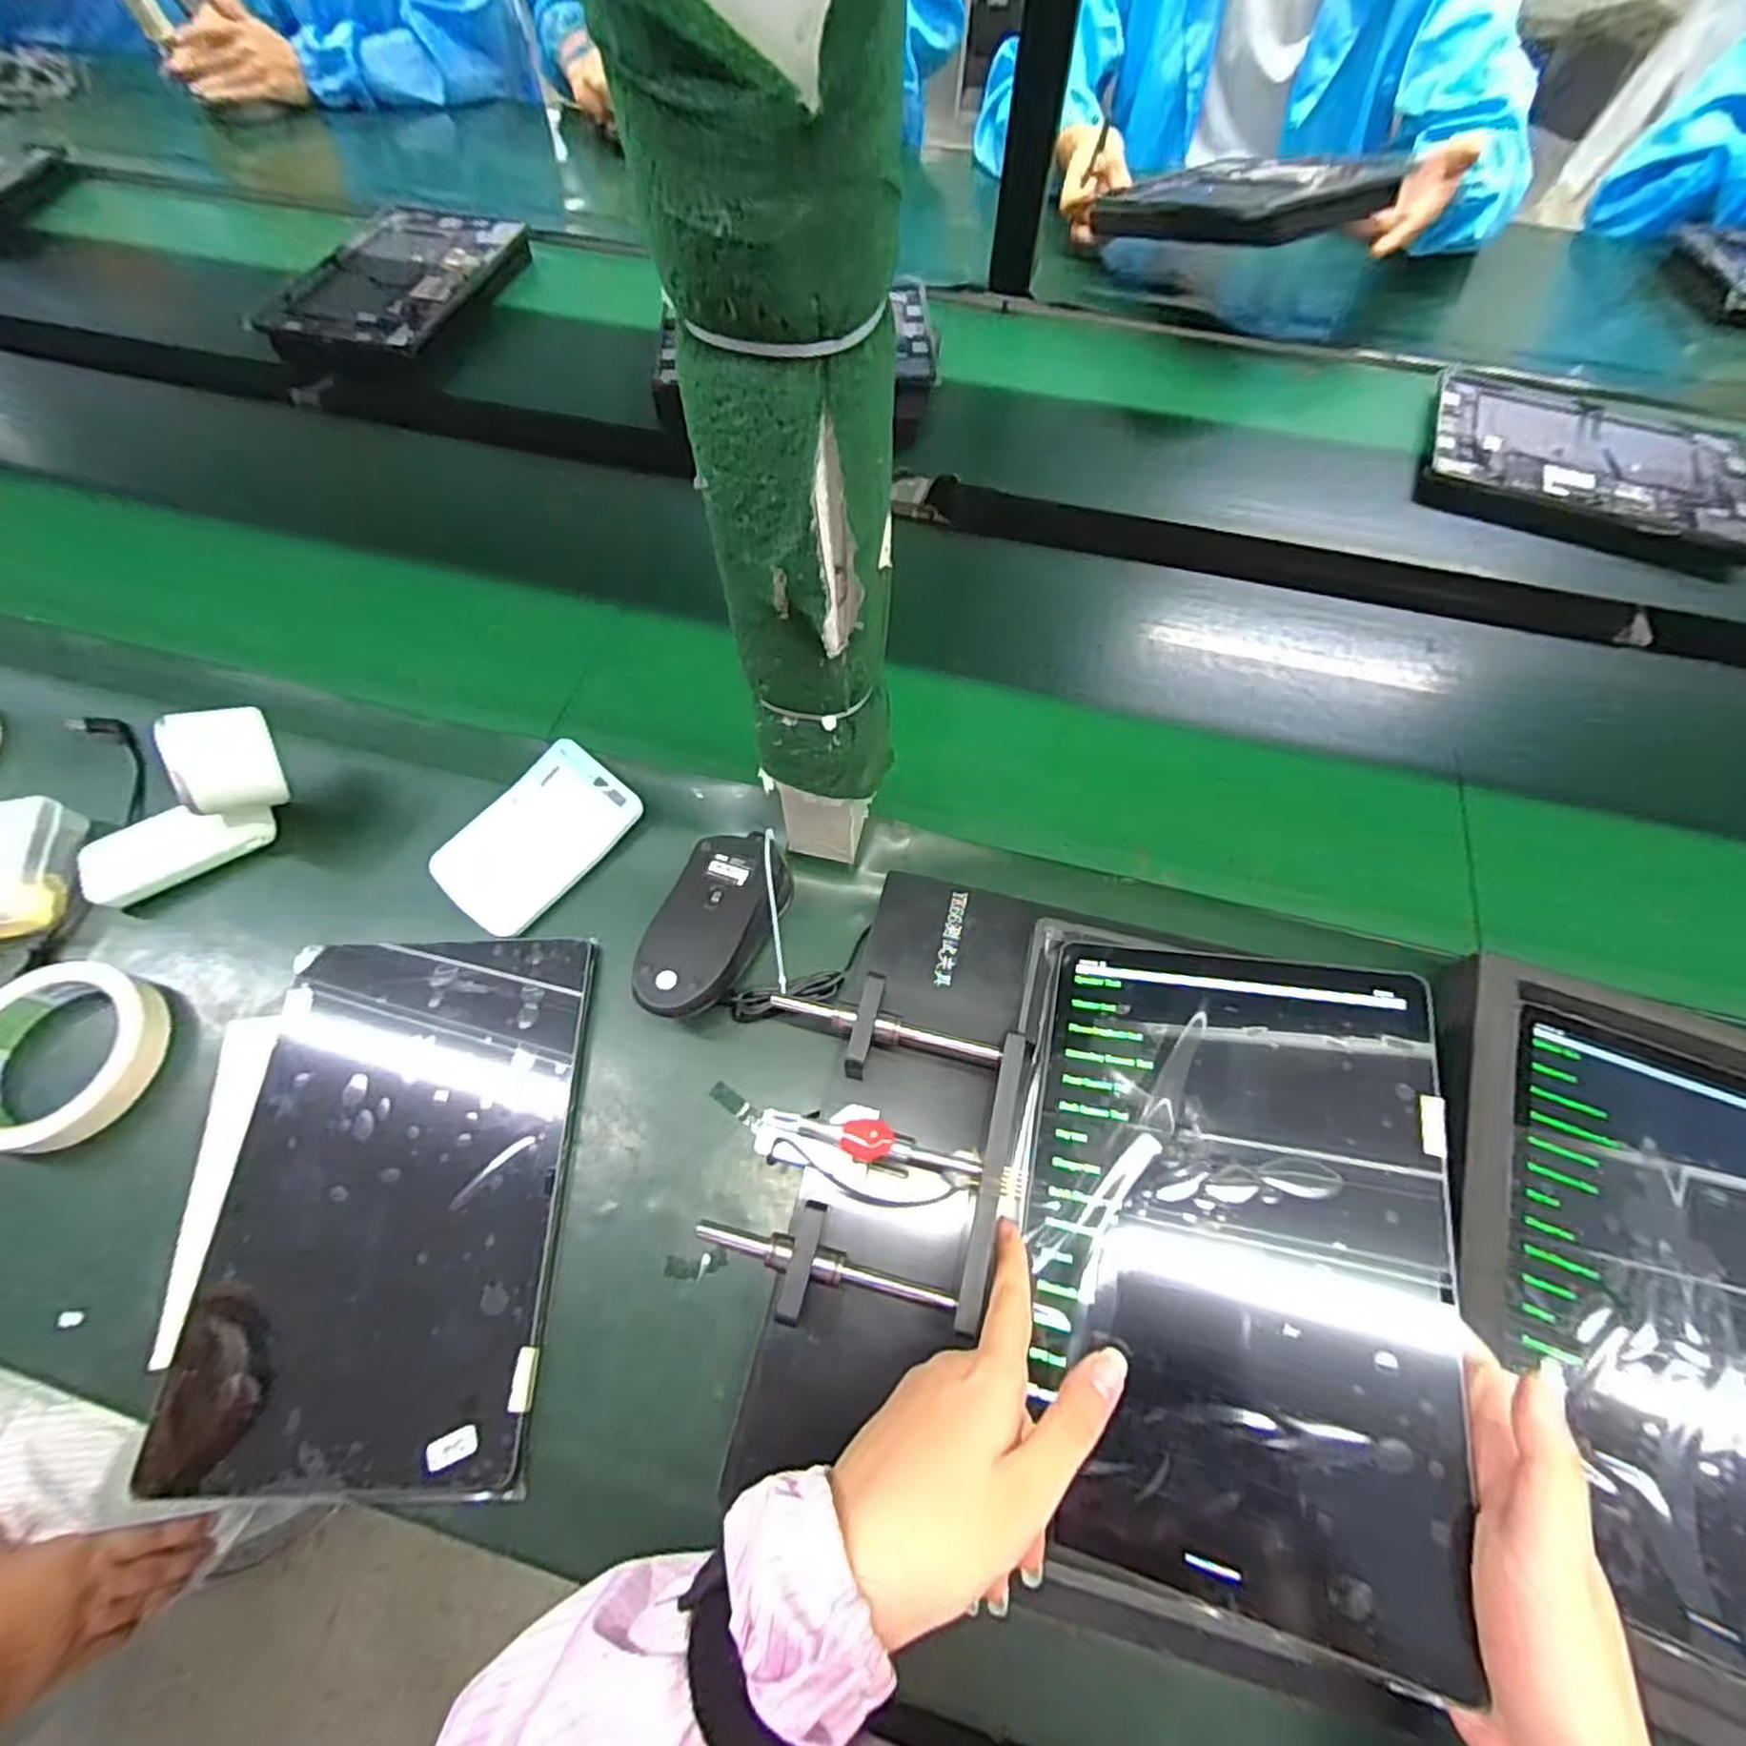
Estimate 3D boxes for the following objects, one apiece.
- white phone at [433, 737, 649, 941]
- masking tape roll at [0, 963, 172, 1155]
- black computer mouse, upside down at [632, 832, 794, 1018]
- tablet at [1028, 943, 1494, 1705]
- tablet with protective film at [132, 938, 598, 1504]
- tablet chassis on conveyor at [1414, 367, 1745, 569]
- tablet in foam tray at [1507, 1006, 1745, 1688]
[{"bbox_3d":[-0.205,-0.022,0.454,0.077,0.008,0.116,37,74,10],"label":"white phone"},{"bbox_3d":[-0.444,0.096,0.399,0.102,0.022,0.094,0,63,-1],"label":"masking tape roll"},{"bbox_3d":[-0.090,0.027,0.421,0.060,0.044,0.123,24,65,8],"label":"black computer mouse, upside down"},{"bbox_3d":[0.154,0.155,0.323,0.163,0.008,0.253,4,64,21],"label":"tablet"},{"bbox_3d":[-0.240,0.156,0.374,0.163,0.009,0.252,-1,66,-2],"label":"tablet with protective film"},{"bbox_3d":[0.622,-0.358,0.650,0.251,0.034,0.181,22,64,10],"label":"tablet chassis on conveyor"},{"bbox_3d":[0.384,0.209,0.343,0.168,0.011,0.255,20,68,8],"label":"tablet in foam tray"}]

